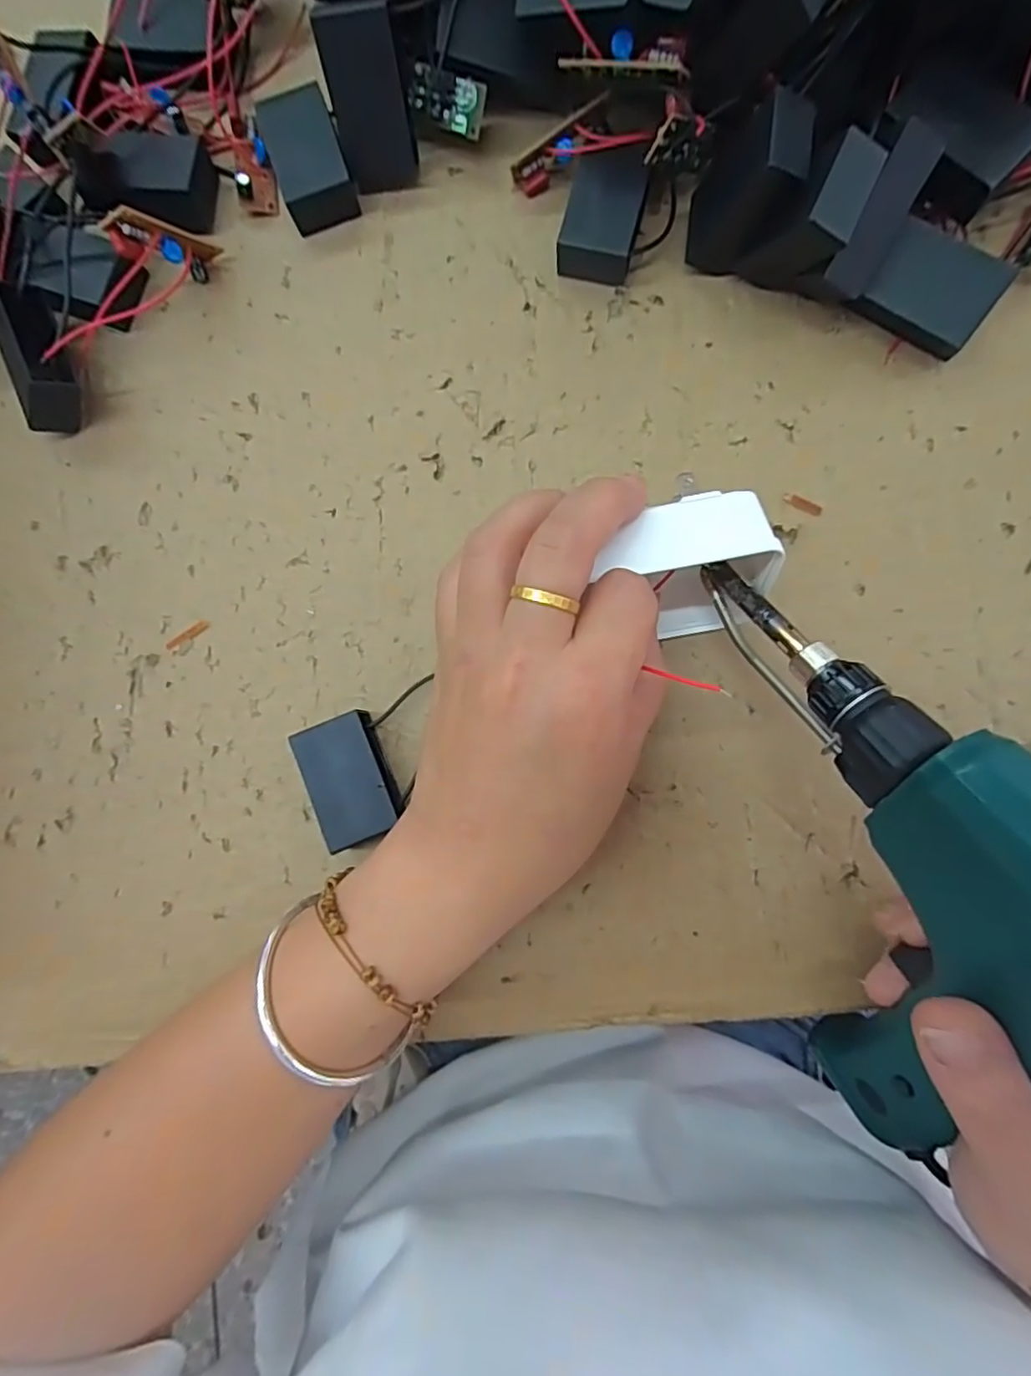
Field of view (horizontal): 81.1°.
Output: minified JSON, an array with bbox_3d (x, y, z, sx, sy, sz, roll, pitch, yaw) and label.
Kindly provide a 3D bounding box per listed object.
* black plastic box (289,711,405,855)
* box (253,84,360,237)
[{"bbox_3d":[-0.062,0.035,0.233,0.031,0.017,0.046,-22,84,2],"label":"black plastic box"},{"bbox_3d":[-0.086,-0.221,0.253,0.027,0.020,0.046,-18,84,3],"label":"box"}]

